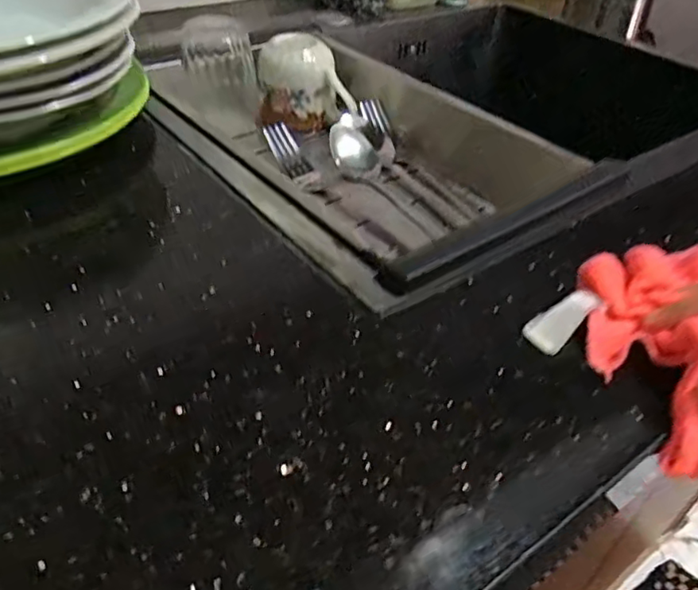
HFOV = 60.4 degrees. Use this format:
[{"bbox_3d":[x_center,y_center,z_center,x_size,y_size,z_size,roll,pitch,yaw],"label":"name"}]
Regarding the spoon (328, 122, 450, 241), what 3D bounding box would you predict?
[{"bbox_3d":[0.026,-0.089,0.457,0.039,0.028,0.134,-15,44,-22],"label":"spoon"}]

